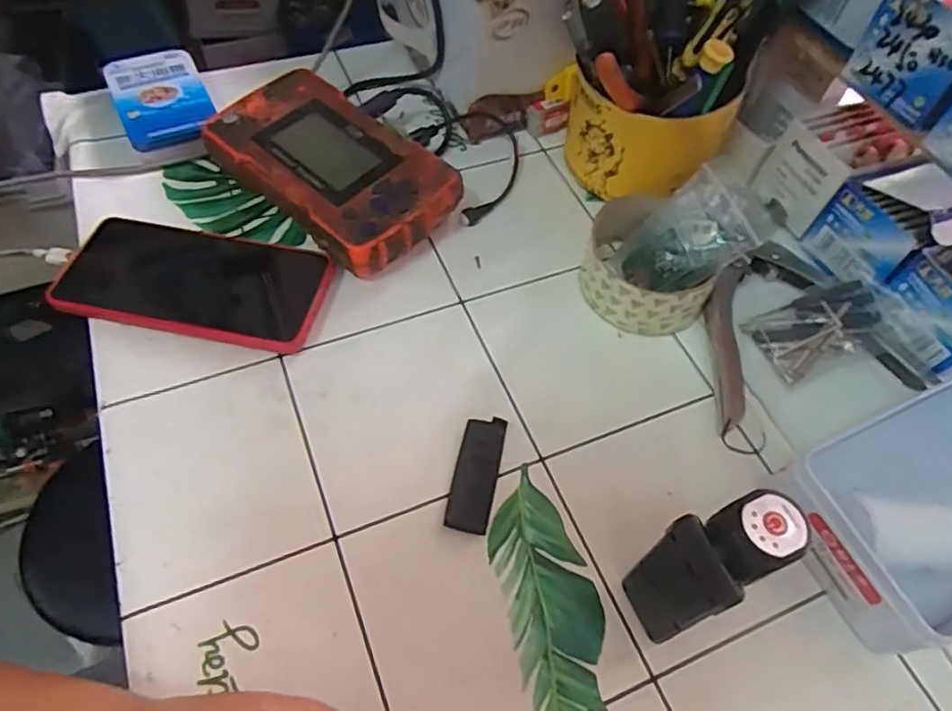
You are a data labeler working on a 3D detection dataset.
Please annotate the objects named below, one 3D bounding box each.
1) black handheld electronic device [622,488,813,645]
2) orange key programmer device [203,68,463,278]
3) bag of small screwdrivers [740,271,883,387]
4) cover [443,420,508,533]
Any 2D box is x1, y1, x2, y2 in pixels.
[{"bbox_3d":[0.098,0.094,0.275,0.045,0.105,0.034,-23,62,-18],"label":"black handheld electronic device"},{"bbox_3d":[-0.102,-0.131,0.444,0.177,0.042,0.103,38,62,19],"label":"orange key programmer device"},{"bbox_3d":[0.220,-0.017,0.398,0.079,0.030,0.048,-19,61,-16],"label":"bag of small screwdrivers"},{"bbox_3d":[0.000,0.065,0.346,0.024,0.005,0.065,11,57,3],"label":"cover"}]

